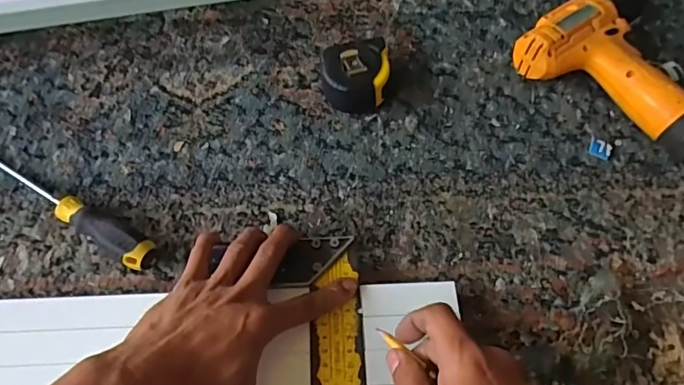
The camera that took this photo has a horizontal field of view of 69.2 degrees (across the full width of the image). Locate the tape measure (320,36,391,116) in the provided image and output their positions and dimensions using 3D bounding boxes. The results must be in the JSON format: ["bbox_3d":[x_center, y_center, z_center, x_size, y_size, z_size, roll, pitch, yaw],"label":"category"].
[{"bbox_3d":[0.013,-0.114,0.497,0.069,0.045,0.067,0,61,0],"label":"tape measure"}]

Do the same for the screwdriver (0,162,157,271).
[{"bbox_3d":[-0.262,0.004,0.438,0.242,0.031,0.024,27,65,14],"label":"screwdriver"}]

